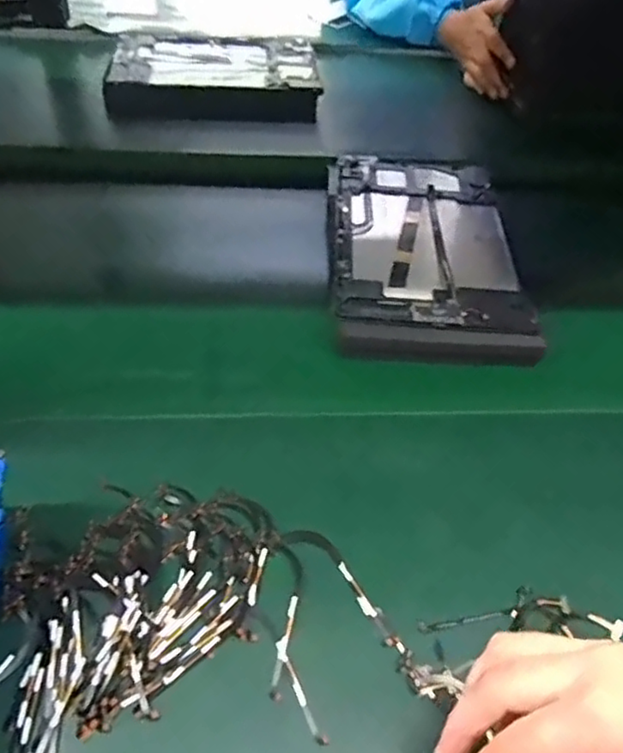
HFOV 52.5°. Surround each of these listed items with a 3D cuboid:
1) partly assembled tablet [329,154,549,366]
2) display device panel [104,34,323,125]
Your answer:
[{"bbox_3d":[0.096,-0.127,0.573,0.160,0.022,0.306,1,48,-4],"label":"partly assembled tablet"},{"bbox_3d":[-0.123,-0.373,0.796,0.251,0.061,0.143,-3,48,-8],"label":"display device panel"}]

